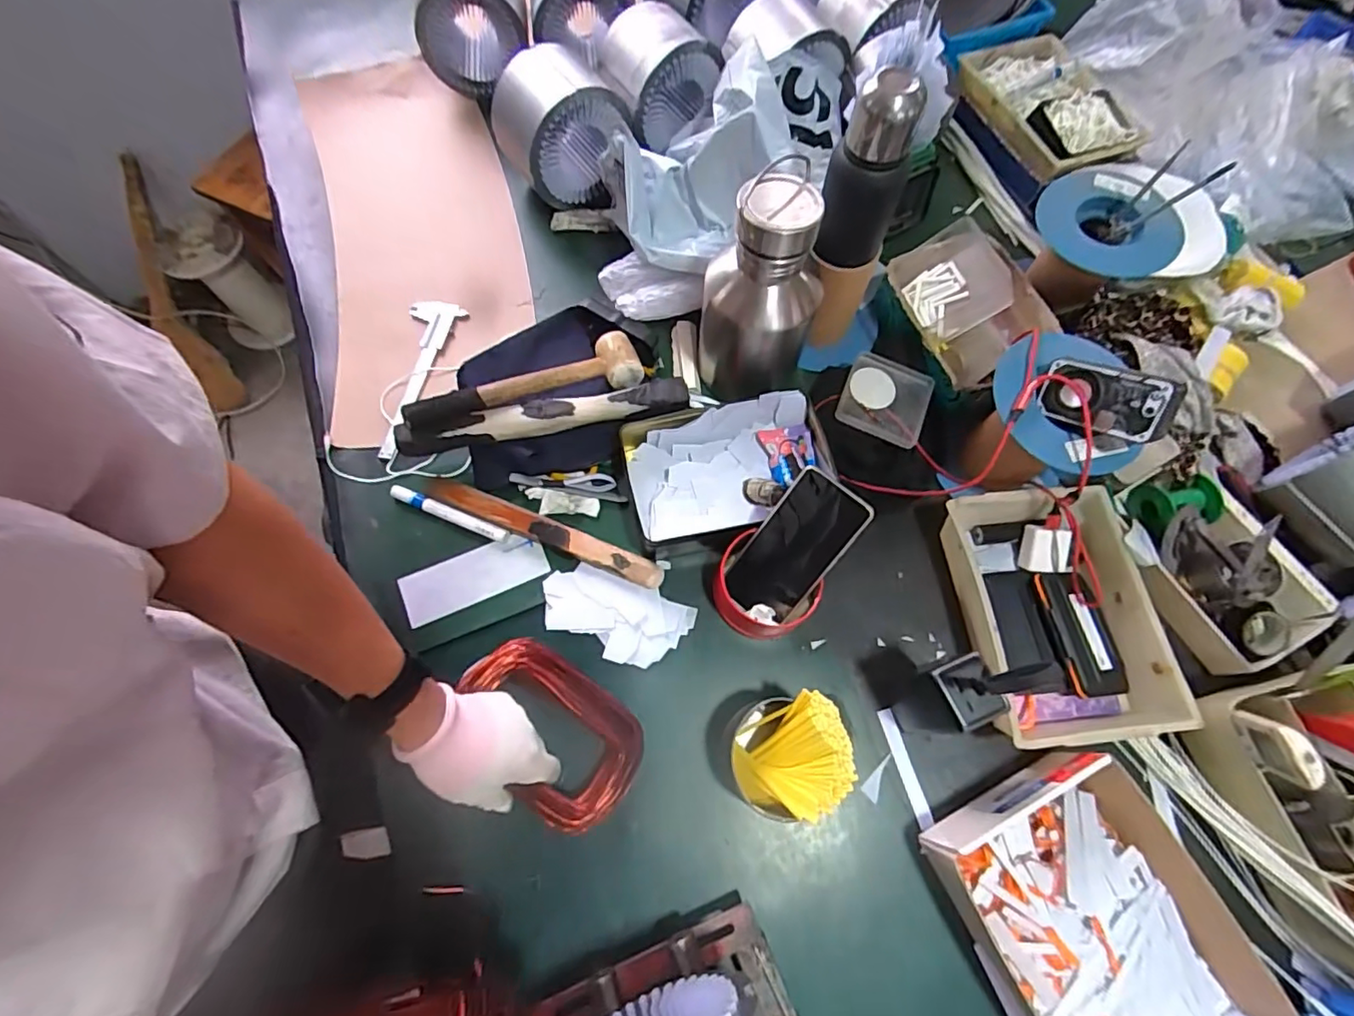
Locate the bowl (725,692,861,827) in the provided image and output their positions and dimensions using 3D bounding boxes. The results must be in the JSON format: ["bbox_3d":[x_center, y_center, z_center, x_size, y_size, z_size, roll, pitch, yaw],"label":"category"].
[{"bbox_3d":[0.098,0.225,0.519,0.097,0.093,0.096,0,69,0],"label":"bowl"}]

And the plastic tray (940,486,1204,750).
[{"bbox_3d":[0.382,0.107,0.582,0.174,0.056,0.246,-4,69,-1],"label":"plastic tray"}]

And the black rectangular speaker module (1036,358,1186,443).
[{"bbox_3d":[0.391,-0.099,0.520,0.023,0.058,0.101,-14,32,-41],"label":"black rectangular speaker module"}]

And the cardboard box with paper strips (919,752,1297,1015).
[{"bbox_3d":[0.361,0.354,0.476,0.202,0.067,0.247,-26,71,-10],"label":"cardboard box with paper strips"}]

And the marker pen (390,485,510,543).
[{"bbox_3d":[-0.252,0.005,0.633,0.146,0.012,0.014,21,70,8],"label":"marker pen"}]

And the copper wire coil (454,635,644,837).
[{"bbox_3d":[-0.120,0.203,0.531,0.177,0.035,0.113,33,72,14],"label":"copper wire coil"}]

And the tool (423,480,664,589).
[{"bbox_3d":[-0.146,0.024,0.615,0.277,0.018,0.026,21,70,8],"label":"tool"}]

